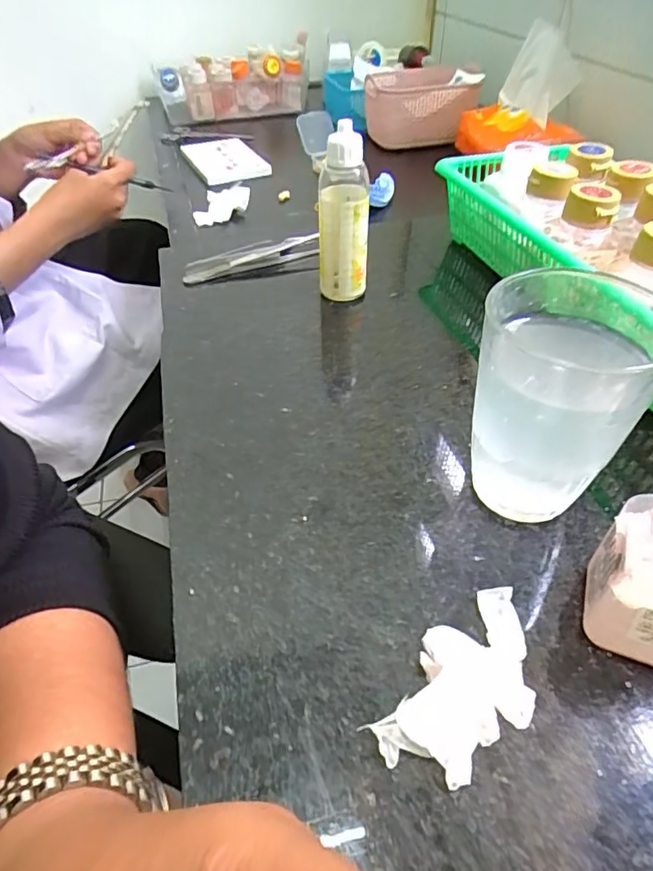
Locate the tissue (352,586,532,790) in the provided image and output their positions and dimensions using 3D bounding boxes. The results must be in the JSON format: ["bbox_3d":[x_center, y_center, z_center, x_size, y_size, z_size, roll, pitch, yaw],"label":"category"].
[{"bbox_3d":[0.050,0.086,0.188,0.075,0.009,0.039,-32,51,-27],"label":"tissue"}]

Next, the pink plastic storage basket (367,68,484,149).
[{"bbox_3d":[0.142,-0.491,0.809,0.167,0.088,0.055,3,45,6],"label":"pink plastic storage basket"}]

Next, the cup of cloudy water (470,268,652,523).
[{"bbox_3d":[0.092,-0.011,0.223,0.063,0.097,0.065,-1,44,1],"label":"cup of cloudy water"}]

